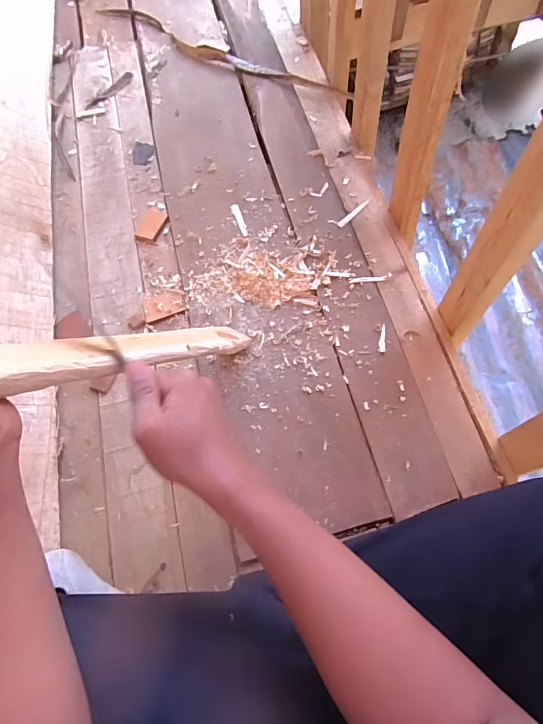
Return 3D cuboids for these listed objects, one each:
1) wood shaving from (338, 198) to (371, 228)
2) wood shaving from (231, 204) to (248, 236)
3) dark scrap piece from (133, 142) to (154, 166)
[{"bbox_3d":[0.138,-0.248,0.710,0.080,0.004,0.010,-43,70,-15],"label":"wood shaving"},{"bbox_3d":[-0.053,-0.244,0.735,0.013,0.004,0.074,-20,66,-5],"label":"wood shaving"},{"bbox_3d":[-0.250,-0.402,0.827,0.043,0.004,0.057,8,67,7],"label":"dark scrap piece"}]

